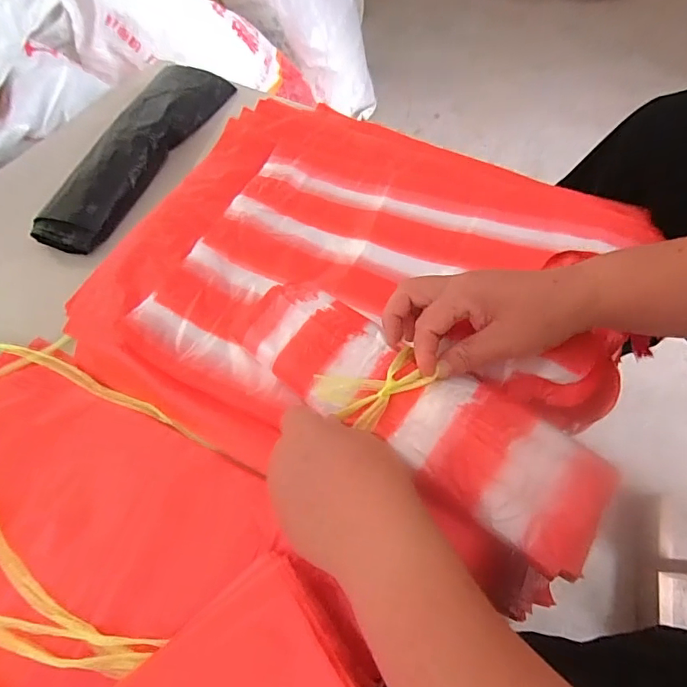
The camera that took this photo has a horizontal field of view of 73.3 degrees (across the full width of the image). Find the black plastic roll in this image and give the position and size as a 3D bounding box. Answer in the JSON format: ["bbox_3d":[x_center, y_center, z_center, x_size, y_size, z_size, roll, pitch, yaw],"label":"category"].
[{"bbox_3d":[-0.274,-0.266,0.620,0.091,0.054,0.354,14,59,17],"label":"black plastic roll"}]

